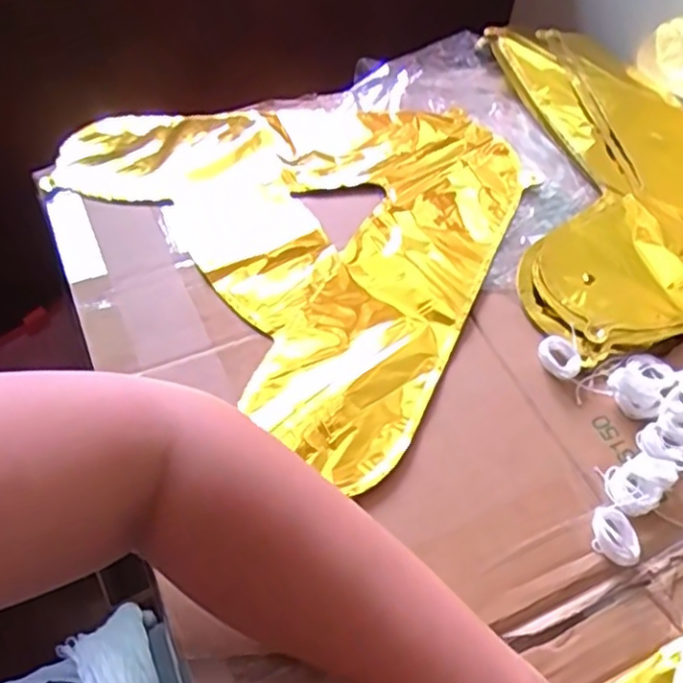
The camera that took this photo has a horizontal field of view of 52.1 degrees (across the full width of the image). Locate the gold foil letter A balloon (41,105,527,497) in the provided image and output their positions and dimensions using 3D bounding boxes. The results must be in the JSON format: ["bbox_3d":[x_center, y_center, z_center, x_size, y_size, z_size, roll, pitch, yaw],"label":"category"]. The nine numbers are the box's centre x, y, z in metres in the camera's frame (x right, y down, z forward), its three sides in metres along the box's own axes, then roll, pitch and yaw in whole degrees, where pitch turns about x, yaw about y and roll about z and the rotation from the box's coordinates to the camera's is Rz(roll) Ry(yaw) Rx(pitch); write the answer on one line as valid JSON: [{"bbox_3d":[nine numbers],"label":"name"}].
[{"bbox_3d":[-0.027,-0.116,0.551,0.394,0.017,0.329,36,58,22],"label":"gold foil letter A balloon"}]

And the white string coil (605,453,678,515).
[{"bbox_3d":[0.176,0.082,0.409,0.040,0.015,0.031,-19,56,-14],"label":"white string coil"}]

